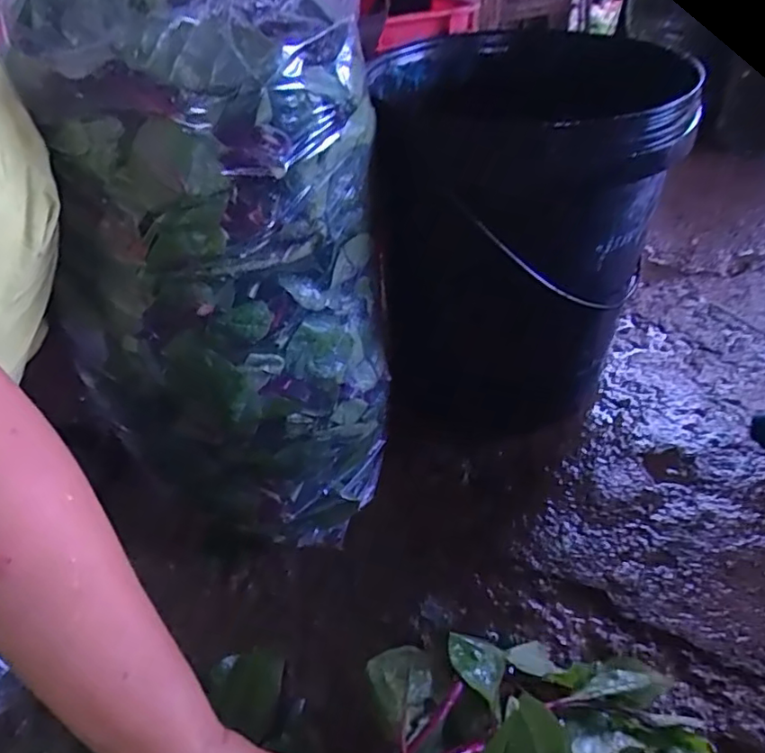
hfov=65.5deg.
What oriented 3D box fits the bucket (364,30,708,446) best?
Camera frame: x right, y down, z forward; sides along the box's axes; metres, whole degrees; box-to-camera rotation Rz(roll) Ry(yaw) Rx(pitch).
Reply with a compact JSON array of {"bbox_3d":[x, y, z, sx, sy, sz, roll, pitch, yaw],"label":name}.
[{"bbox_3d":[0.145,-0.159,0.673,0.278,0.359,0.336,13,46,14],"label":"bucket"}]

